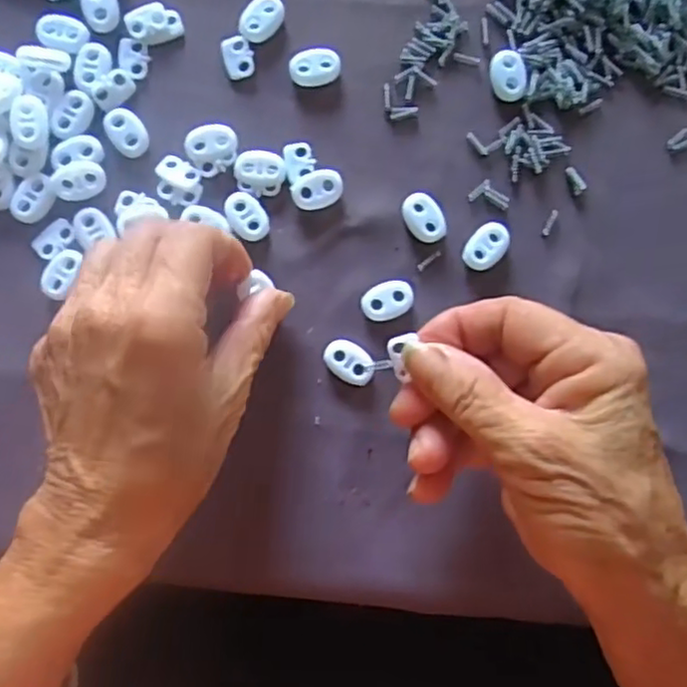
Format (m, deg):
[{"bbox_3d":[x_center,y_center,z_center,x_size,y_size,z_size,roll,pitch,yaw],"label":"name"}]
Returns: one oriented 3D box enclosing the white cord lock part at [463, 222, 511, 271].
[{"bbox_3d":[0.063,-0.043,0.297,0.016,0.006,0.023,39,86,2],"label":"white cord lock part"}]

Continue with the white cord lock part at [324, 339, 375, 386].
[{"bbox_3d":[0.003,0.008,0.291,0.023,0.004,0.016,39,86,2],"label":"white cord lock part"}]

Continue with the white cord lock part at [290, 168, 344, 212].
[{"bbox_3d":[-0.011,-0.068,0.296,0.023,0.004,0.016,-31,86,-3],"label":"white cord lock part"}]

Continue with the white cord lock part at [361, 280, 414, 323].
[{"bbox_3d":[0.019,-0.019,0.293,0.023,0.004,0.016,-23,86,-3],"label":"white cord lock part"}]

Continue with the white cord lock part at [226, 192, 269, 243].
[{"bbox_3d":[-0.042,-0.056,0.292,0.016,0.004,0.023,-38,87,-4],"label":"white cord lock part"}]

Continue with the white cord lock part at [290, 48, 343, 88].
[{"bbox_3d":[-0.012,-0.123,0.299,0.022,0.005,0.015,-8,85,-2],"label":"white cord lock part"}]

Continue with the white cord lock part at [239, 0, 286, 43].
[{"bbox_3d":[-0.037,-0.145,0.299,0.016,0.006,0.022,36,85,2],"label":"white cord lock part"}]

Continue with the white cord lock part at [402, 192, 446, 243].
[{"bbox_3d":[0.036,-0.056,0.297,0.015,0.006,0.023,-31,86,-3],"label":"white cord lock part"}]

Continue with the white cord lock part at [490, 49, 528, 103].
[{"bbox_3d":[0.074,-0.121,0.302,0.016,0.005,0.023,-7,85,-2],"label":"white cord lock part"}]

